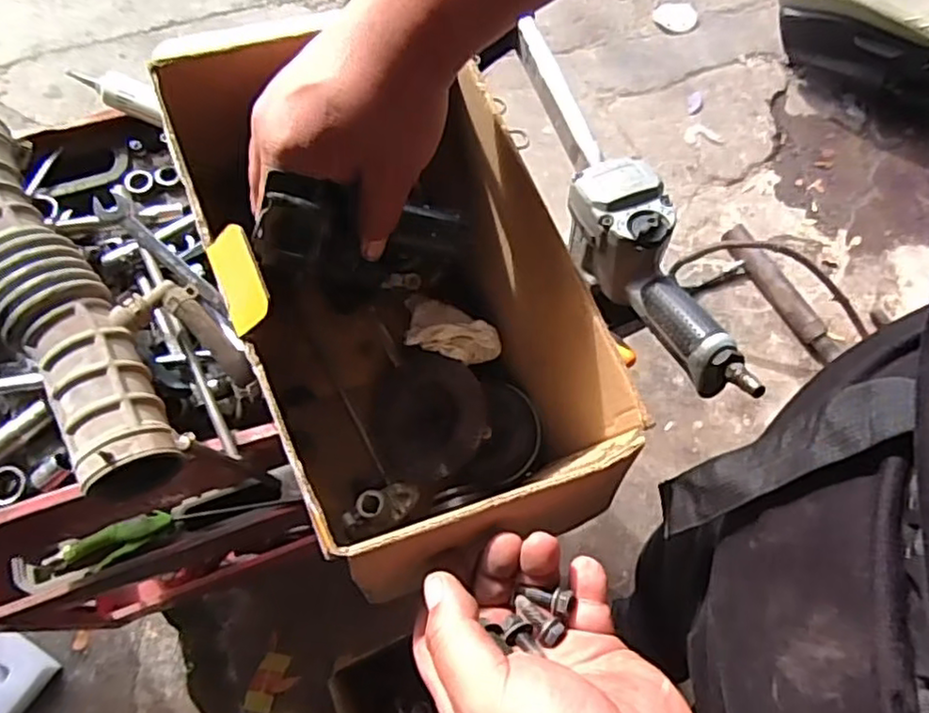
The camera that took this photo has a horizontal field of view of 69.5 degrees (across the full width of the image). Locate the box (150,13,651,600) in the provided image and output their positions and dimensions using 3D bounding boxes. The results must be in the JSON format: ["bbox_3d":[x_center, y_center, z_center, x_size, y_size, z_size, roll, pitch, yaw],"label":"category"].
[{"bbox_3d":[-0.033,-0.004,0.443,0.190,0.229,0.265,-22,71,-10],"label":"box"}]

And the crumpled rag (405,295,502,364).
[{"bbox_3d":[-0.010,-0.022,0.521,0.080,0.024,0.042,16,69,3],"label":"crumpled rag"}]

